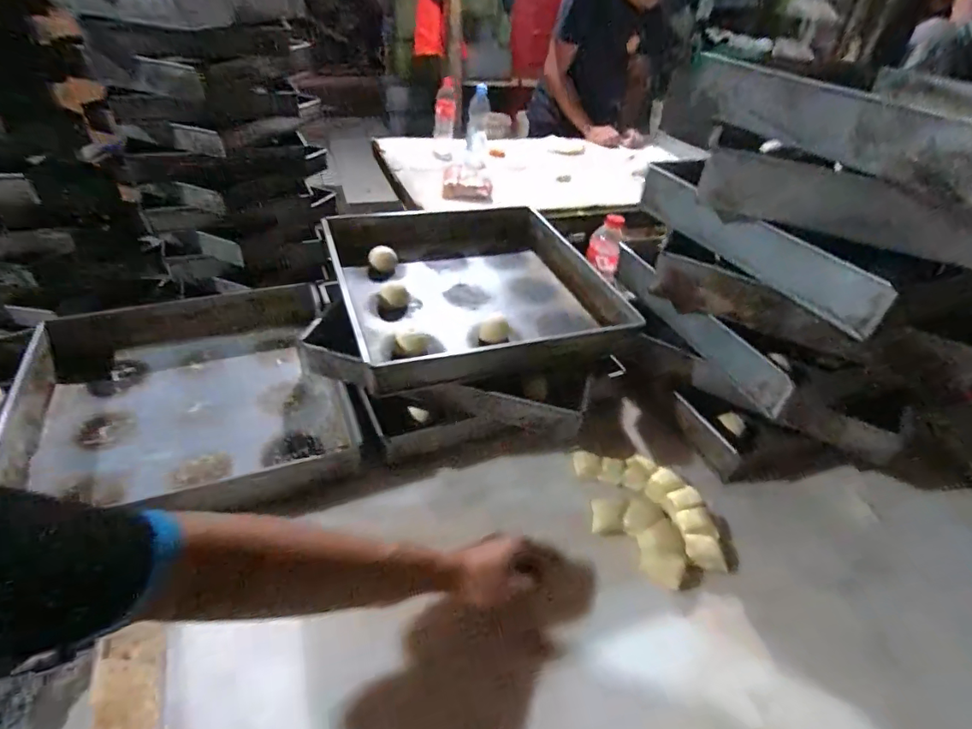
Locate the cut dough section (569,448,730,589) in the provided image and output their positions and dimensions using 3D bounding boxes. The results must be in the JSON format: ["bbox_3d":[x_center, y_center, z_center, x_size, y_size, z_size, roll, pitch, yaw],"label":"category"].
[{"bbox_3d":[0.223,0.201,0.669,0.161,0.025,0.194,-2,40,-6],"label":"cut dough section"}]

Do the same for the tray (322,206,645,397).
[{"bbox_3d":[-0.018,-0.135,0.811,0.409,0.071,0.435,-7,43,-15],"label":"tray"}]

